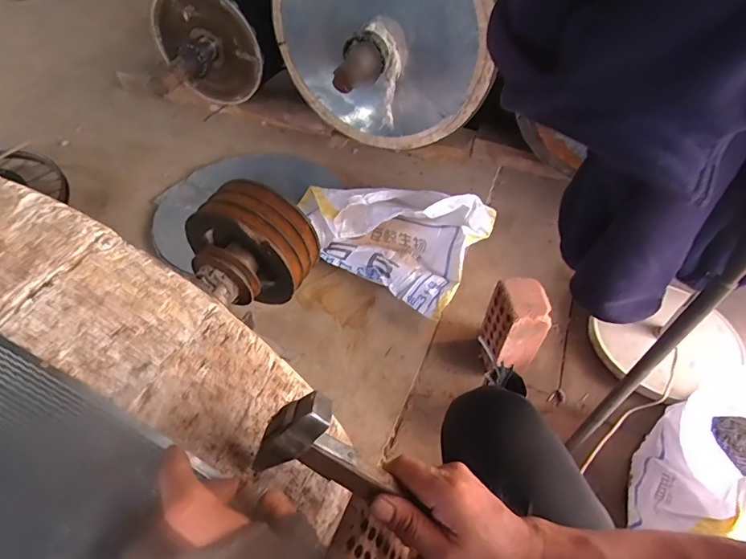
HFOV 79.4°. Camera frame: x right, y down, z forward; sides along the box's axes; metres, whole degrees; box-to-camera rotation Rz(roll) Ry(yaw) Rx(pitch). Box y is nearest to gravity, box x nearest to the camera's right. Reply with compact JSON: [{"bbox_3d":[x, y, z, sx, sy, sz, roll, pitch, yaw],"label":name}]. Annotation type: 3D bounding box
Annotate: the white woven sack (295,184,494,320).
[{"bbox_3d":[0.038,-0.147,1.237,0.507,0.109,0.344,25,55,24],"label":"white woven sack"}]

